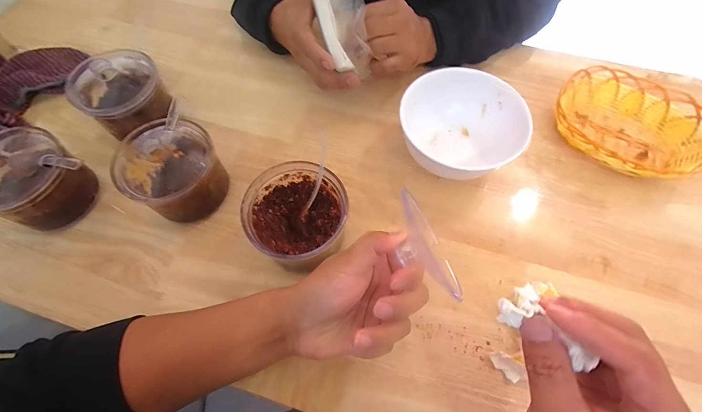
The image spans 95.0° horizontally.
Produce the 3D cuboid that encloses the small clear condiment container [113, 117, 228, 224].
[{"bbox_3d":[-0.201,-0.035,0.376,0.098,0.081,0.096,0,65,0],"label":"small clear condiment container"}]

